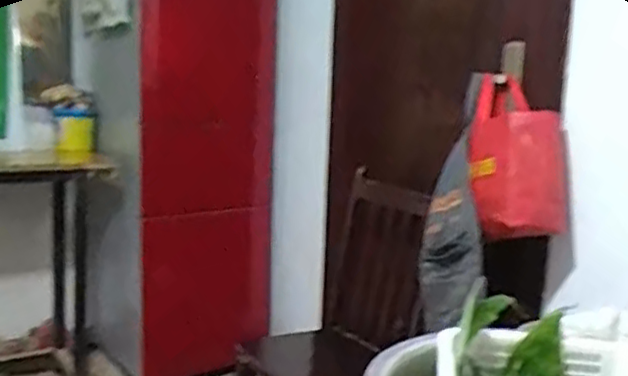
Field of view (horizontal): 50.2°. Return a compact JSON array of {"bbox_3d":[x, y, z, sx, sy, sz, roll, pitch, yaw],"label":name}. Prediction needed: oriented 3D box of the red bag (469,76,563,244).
[{"bbox_3d":[0.467,-0.063,1.541,0.206,0.342,0.195,4,9,14],"label":"red bag"}]

